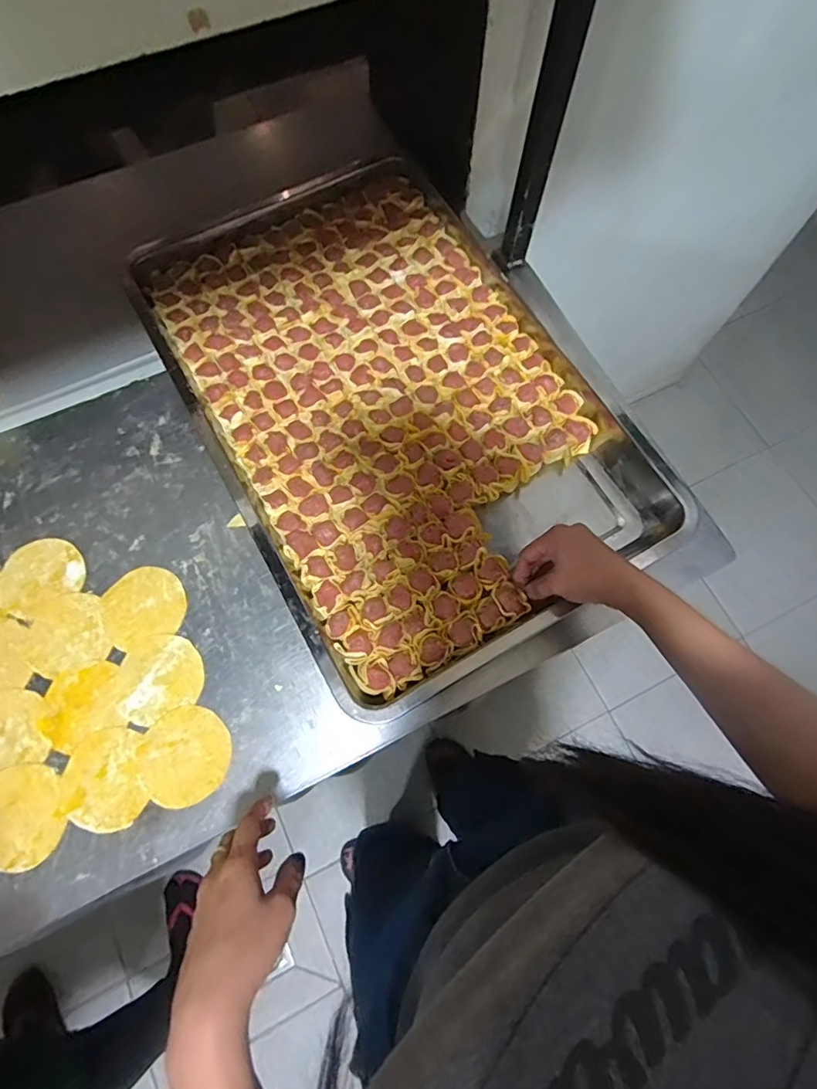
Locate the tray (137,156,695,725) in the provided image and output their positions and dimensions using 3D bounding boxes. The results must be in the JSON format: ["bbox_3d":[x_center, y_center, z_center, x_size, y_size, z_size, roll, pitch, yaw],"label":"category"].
[{"bbox_3d":[-0.016,-0.162,0.583,0.386,0.041,0.578,-28,74,-11],"label":"tray"}]

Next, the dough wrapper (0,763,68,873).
[{"bbox_3d":[-0.348,0.242,0.475,0.079,0.004,0.084,1,71,-2],"label":"dough wrapper"}]

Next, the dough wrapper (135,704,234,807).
[{"bbox_3d":[-0.205,0.193,0.491,0.081,0.004,0.082,1,71,-2],"label":"dough wrapper"}]

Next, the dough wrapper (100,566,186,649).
[{"bbox_3d":[-0.265,0.060,0.542,0.074,0.004,0.073,-19,73,-9],"label":"dough wrapper"}]

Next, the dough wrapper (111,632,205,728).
[{"bbox_3d":[-0.244,0.128,0.519,0.084,0.004,0.077,-26,74,-11],"label":"dough wrapper"}]

